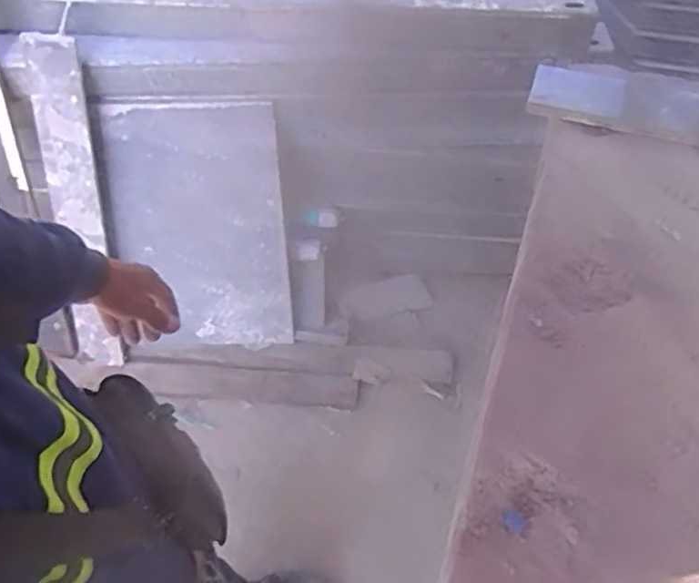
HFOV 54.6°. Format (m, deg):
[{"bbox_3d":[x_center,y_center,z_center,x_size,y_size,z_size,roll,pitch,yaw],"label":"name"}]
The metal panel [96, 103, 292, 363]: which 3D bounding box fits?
[{"bbox_3d":[-0.322,-0.111,1.465,0.350,0.581,0.030,-3,30,-2],"label":"metal panel"}]

